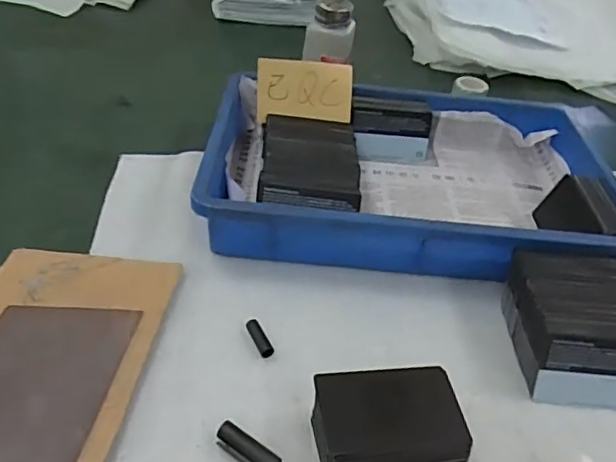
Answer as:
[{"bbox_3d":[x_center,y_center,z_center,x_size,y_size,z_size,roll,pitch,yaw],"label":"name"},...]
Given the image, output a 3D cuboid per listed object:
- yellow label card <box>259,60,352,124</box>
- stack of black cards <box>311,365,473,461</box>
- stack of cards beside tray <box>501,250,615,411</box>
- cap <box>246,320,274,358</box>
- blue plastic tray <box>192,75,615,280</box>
[{"bbox_3d":[-0.003,-0.138,0.576,0.092,0.058,0.005,0,7,-3],"label":"yellow label card"},{"bbox_3d":[0.049,0.119,0.353,0.089,0.042,0.061,-3,41,-12],"label":"stack of black cards"},{"bbox_3d":[0.201,0.070,0.429,0.087,0.051,0.104,4,41,-4],"label":"stack of cards beside tray"},{"bbox_3d":[-0.034,0.077,0.418,0.010,0.007,0.031,-15,45,-24],"label":"cap"},{"bbox_3d":[0.095,-0.056,0.553,0.364,0.058,0.239,5,40,-2],"label":"blue plastic tray"}]

